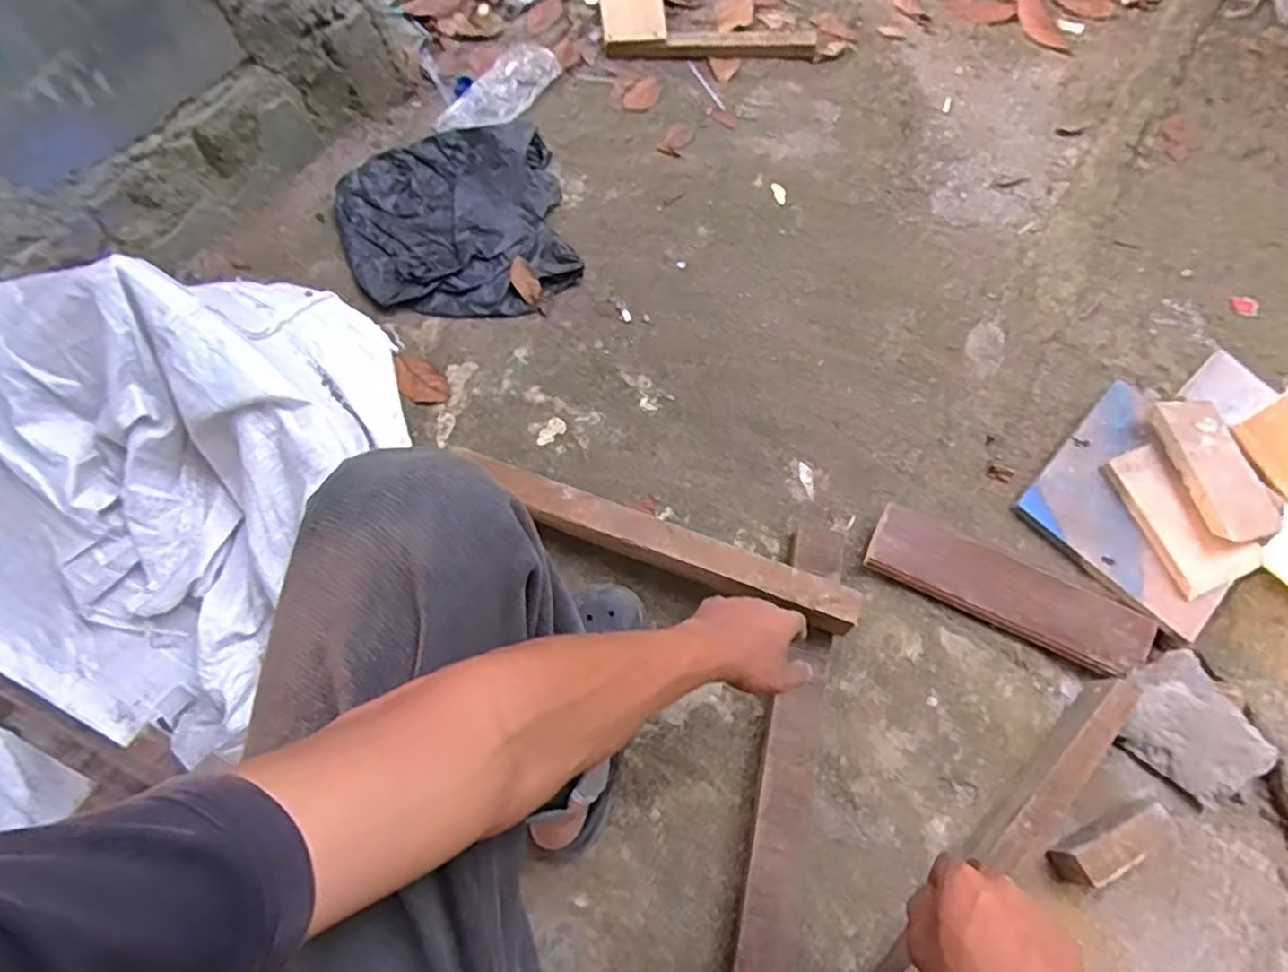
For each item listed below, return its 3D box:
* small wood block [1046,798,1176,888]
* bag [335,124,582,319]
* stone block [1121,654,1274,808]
[{"bbox_3d":[0.488,0.371,0.713,0.129,0.058,0.038,-23,71,-9],"label":"small wood block"},{"bbox_3d":[-0.278,-0.388,1.016,0.322,0.037,0.331,-13,70,-5],"label":"bag"},{"bbox_3d":[0.603,0.266,0.756,0.111,0.069,0.133,-39,74,-14],"label":"stone block"}]

